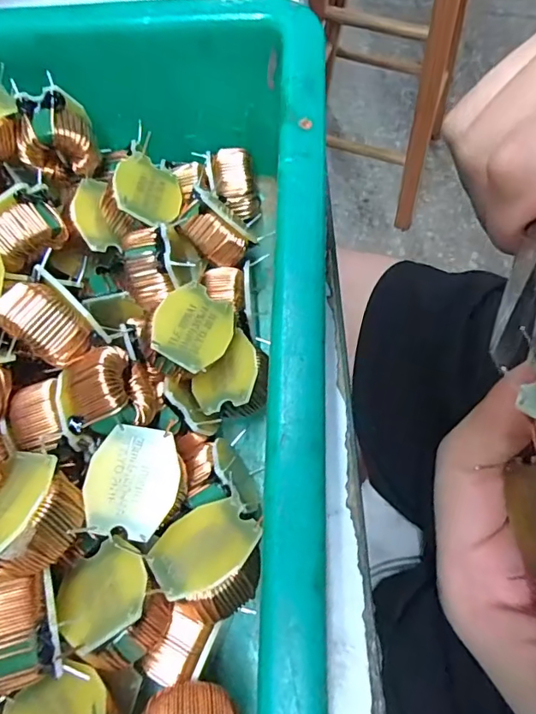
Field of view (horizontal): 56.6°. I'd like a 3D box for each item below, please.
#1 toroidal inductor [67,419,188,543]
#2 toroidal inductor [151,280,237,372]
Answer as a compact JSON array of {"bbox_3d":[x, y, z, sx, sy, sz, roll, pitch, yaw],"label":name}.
[{"bbox_3d":[-0.037,0.036,0.145,0.027,0.013,0.031,8,69,5],"label":"toroidal inductor"},{"bbox_3d":[-0.025,-0.009,0.167,0.025,0.011,0.029,31,58,-12],"label":"toroidal inductor"}]

